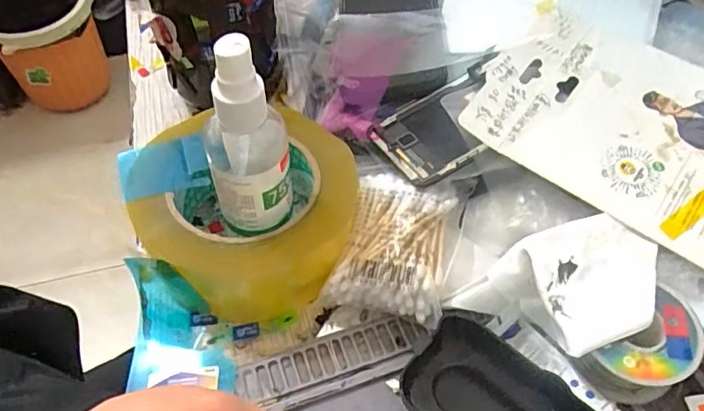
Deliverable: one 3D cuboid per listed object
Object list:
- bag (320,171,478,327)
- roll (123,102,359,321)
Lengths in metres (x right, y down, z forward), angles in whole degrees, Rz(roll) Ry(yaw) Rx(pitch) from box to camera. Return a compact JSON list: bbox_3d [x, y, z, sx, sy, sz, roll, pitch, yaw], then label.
[{"bbox_3d":[0.027,0.020,0.305,0.061,0.028,0.081,14,53,9],"label":"bag"},{"bbox_3d":[-0.058,0.001,0.312,0.116,0.051,0.111,1,52,-1],"label":"roll"}]

